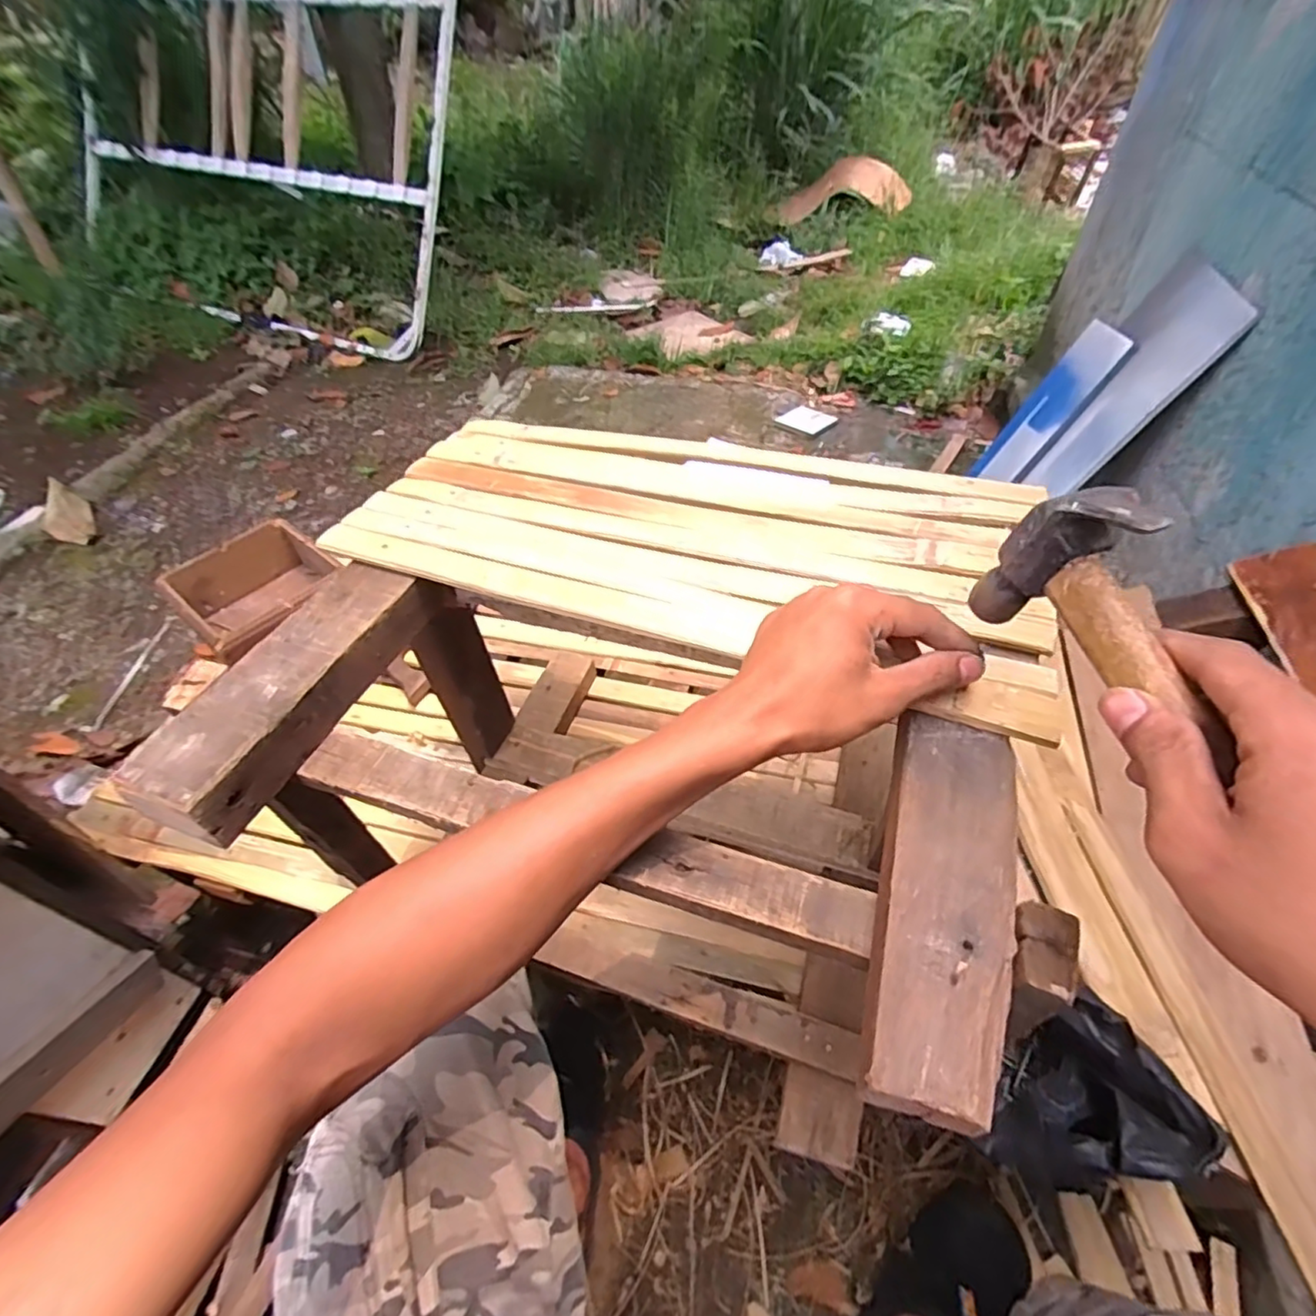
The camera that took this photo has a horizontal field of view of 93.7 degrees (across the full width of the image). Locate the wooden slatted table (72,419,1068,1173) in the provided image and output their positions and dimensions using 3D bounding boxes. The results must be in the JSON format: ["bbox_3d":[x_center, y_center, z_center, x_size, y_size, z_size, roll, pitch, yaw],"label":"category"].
[{"bbox_3d":[-0.011,0.088,0.547,0.492,0.389,0.422,13,51,15],"label":"wooden slatted table"}]

